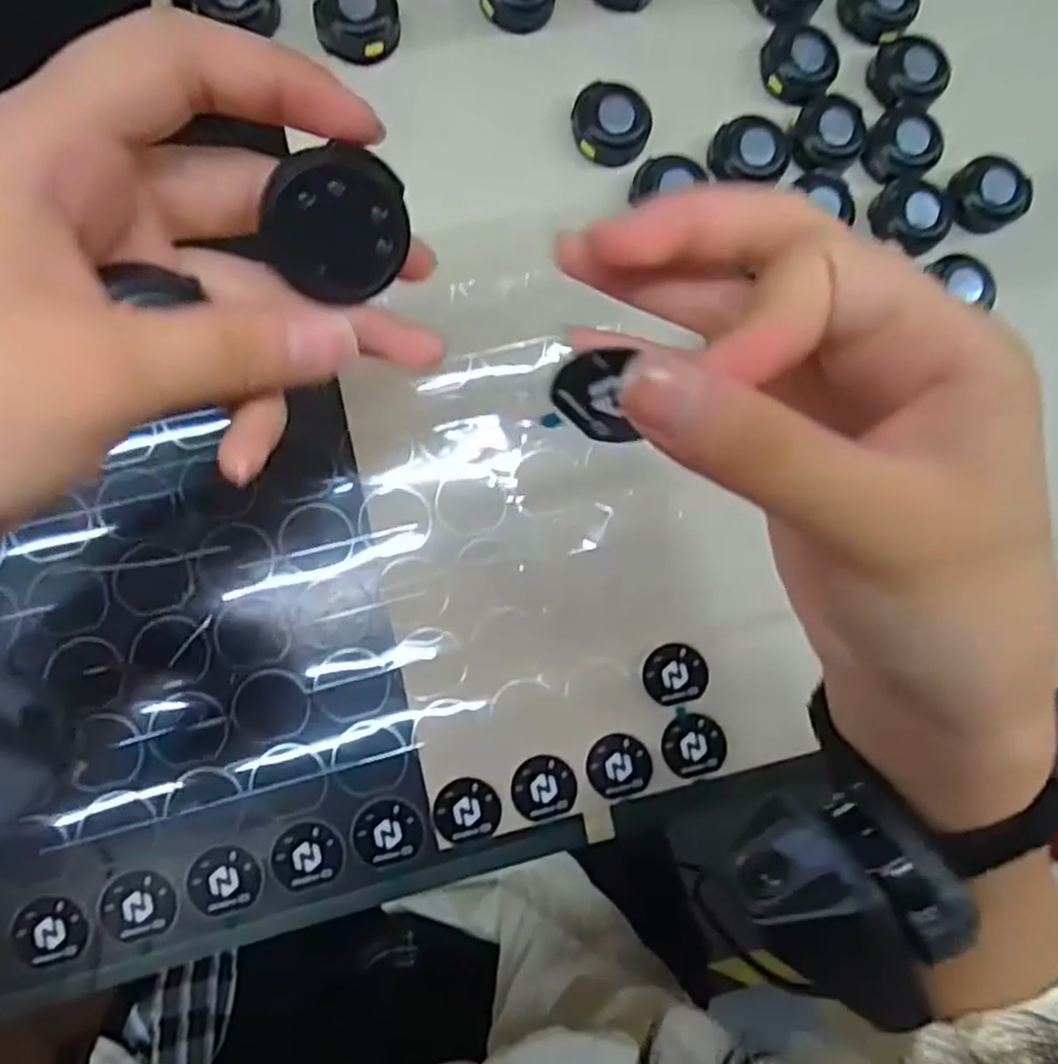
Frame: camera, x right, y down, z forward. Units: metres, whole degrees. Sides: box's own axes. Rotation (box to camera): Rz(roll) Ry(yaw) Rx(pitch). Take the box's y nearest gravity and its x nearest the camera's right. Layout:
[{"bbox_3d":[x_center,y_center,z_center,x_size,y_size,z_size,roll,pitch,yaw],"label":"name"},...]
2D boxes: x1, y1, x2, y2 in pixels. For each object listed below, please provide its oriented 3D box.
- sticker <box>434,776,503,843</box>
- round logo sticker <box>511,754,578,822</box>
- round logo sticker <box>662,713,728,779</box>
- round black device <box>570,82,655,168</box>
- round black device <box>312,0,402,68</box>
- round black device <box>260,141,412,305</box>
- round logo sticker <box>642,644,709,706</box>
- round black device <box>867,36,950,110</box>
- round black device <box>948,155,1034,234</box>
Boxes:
[{"bbox_3d":[-0.022,0.101,0.270,0.023,0.004,0.022,0,86,-6],"label":"sticker"},{"bbox_3d":[0.006,0.094,0.274,0.024,0.004,0.023,1,83,-8],"label":"round logo sticker"},{"bbox_3d":[0.062,0.080,0.277,0.023,0.004,0.023,0,86,-6],"label":"round logo sticker"},{"bbox_3d":[0.031,-0.158,0.287,0.031,0.010,0.026,39,83,-2],"label":"round black device"},{"bbox_3d":[-0.065,-0.194,0.278,0.031,0.012,0.034,0,86,-6],"label":"round black device"},{"bbox_3d":[-0.040,-0.066,0.155,0.028,0.012,0.027,11,119,-34],"label":"round black device"},{"bbox_3d":[0.055,0.053,0.278,0.023,0.004,0.022,0,91,2],"label":"round logo sticker"},{"bbox_3d":[0.155,-0.190,0.305,0.025,0.013,0.026,0,86,-6],"label":"round black device"},{"bbox_3d":[0.188,-0.138,0.304,0.030,0.010,0.028,0,86,-6],"label":"round black device"}]

